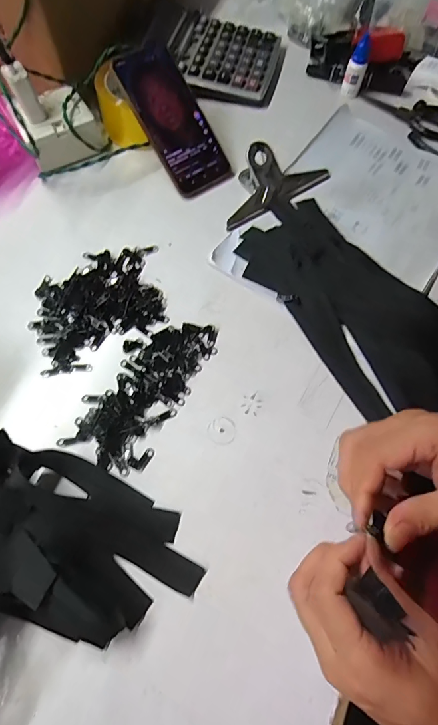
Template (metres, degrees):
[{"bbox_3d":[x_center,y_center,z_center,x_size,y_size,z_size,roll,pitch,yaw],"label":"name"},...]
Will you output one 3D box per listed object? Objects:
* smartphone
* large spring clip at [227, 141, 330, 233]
[{"bbox_3d":[-0.052,-0.281,0.466,0.074,0.010,0.167,-33,102,-13],"label":"smartphone"},{"bbox_3d":[0.056,-0.216,0.459,0.147,0.041,0.068,-34,70,-14],"label":"large spring clip"}]

